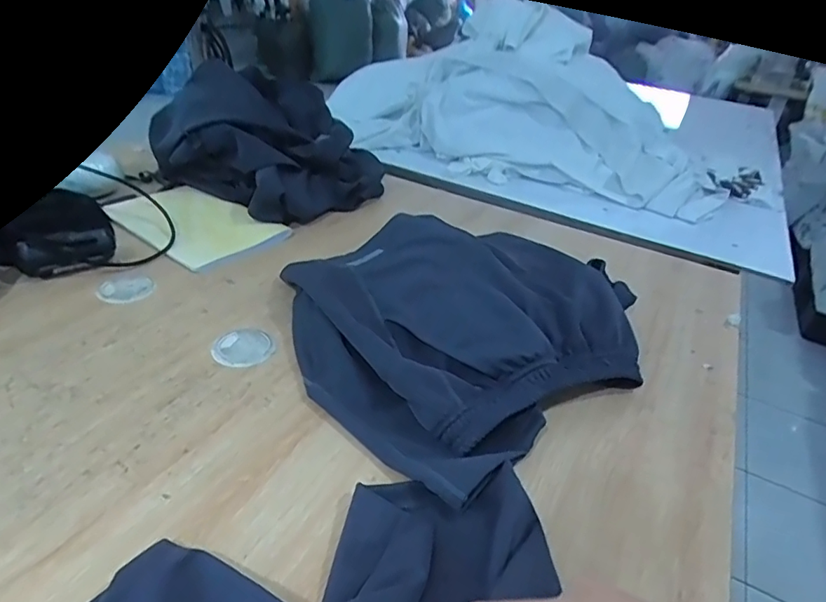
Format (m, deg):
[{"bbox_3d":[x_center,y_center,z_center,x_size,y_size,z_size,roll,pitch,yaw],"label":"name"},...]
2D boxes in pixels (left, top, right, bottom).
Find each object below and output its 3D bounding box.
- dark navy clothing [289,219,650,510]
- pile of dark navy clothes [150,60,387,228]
[{"bbox_3d":[0.056,0.007,0.626,0.405,0.078,0.373,-19,41,-35],"label":"dark navy clothing"},{"bbox_3d":[-0.254,-0.276,0.915,0.322,0.187,0.261,22,35,22],"label":"pile of dark navy clothes"}]

